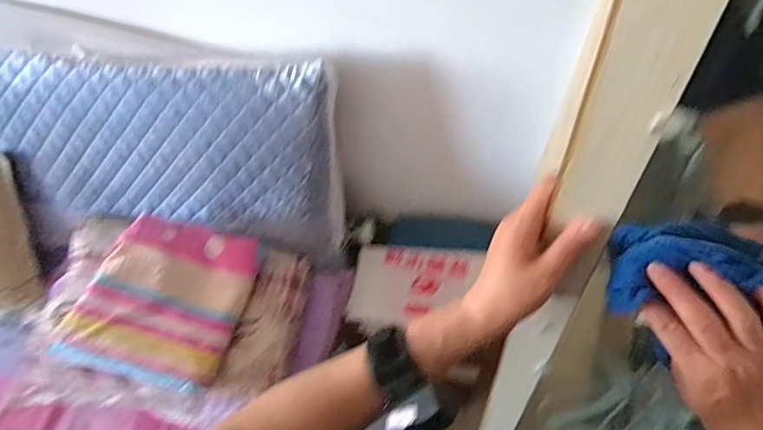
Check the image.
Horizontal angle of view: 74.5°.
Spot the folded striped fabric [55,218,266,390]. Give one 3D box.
[{"bbox_3d":[-0.396,0.146,0.949,0.269,0.044,0.312,22,58,-12],"label":"folded striped fabric"}]

